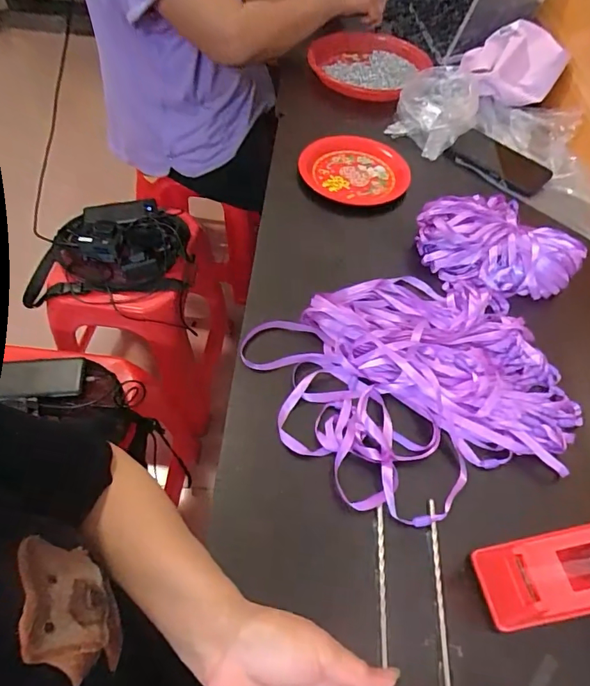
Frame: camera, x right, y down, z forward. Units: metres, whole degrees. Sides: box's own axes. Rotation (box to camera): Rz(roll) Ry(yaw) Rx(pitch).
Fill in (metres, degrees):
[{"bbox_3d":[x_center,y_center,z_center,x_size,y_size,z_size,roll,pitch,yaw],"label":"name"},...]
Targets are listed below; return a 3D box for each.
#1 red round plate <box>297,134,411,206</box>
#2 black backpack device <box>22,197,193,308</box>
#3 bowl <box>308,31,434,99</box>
[{"bbox_3d":[0.104,-0.275,0.719,0.160,0.038,0.165,2,54,-3],"label":"red round plate"},{"bbox_3d":[-0.397,-0.205,0.982,0.324,0.096,0.254,-5,55,-8],"label":"black backpack device"},{"bbox_3d":[0.146,-0.568,0.931,0.225,0.049,0.214,2,54,-3],"label":"bowl"}]

